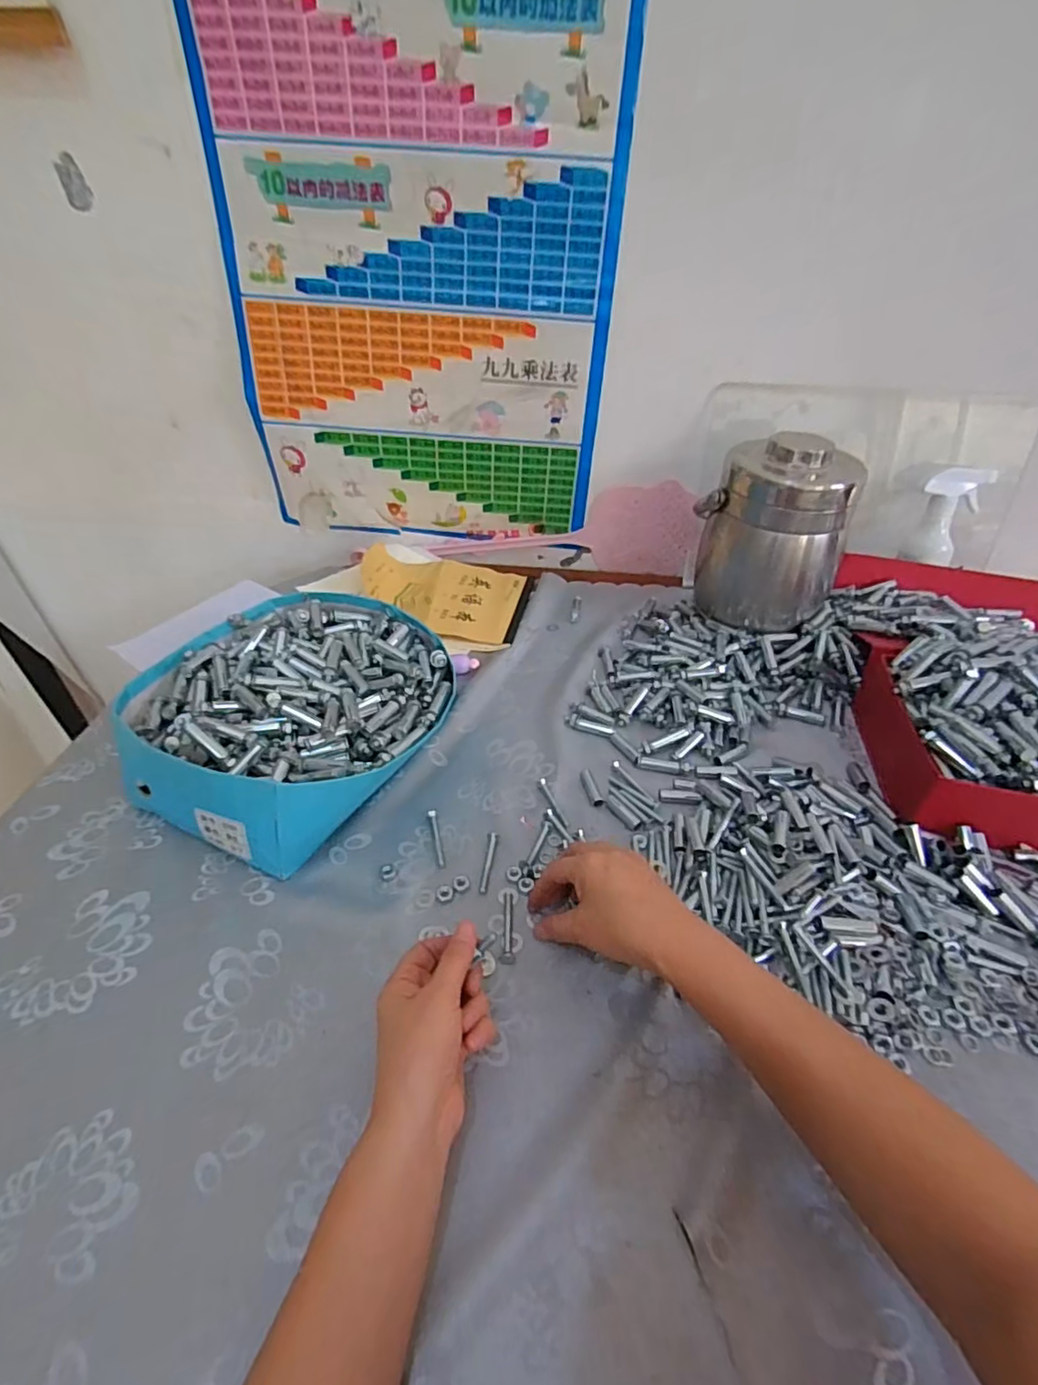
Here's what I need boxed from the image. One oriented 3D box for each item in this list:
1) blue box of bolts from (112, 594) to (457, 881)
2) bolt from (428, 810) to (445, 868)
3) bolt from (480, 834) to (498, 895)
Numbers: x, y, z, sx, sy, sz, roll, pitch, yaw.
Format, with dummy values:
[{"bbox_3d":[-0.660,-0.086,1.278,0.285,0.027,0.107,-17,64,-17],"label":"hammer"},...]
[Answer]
[{"bbox_3d":[-0.216,0.020,0.594,0.275,0.094,0.281,21,44,24],"label":"blue box of bolts"},{"bbox_3d":[-0.073,0.128,0.534,0.008,0.004,0.062,-9,40,-10],"label":"bolt"},{"bbox_3d":[-0.026,0.144,0.514,0.009,0.004,0.056,3,40,5],"label":"bolt"}]

